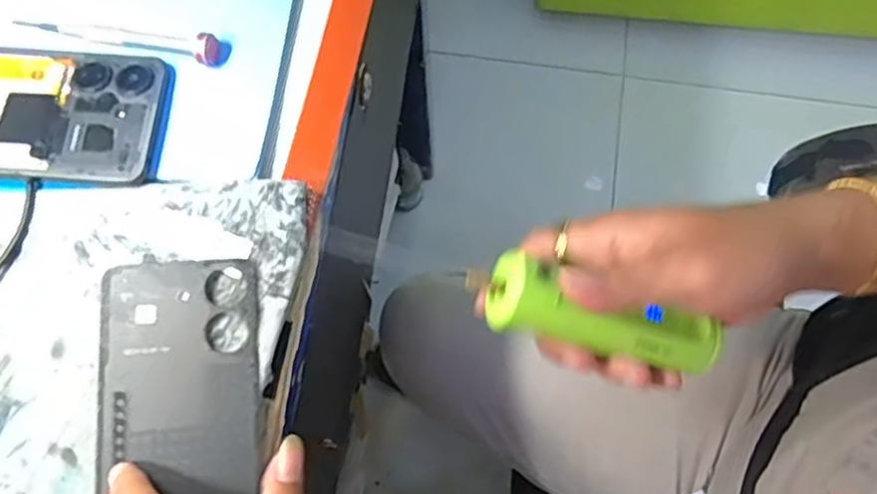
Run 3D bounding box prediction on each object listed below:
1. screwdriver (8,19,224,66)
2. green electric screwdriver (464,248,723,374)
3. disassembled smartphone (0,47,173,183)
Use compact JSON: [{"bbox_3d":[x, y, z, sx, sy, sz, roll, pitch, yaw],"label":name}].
[{"bbox_3d":[-0.185,-0.119,0.386,0.122,0.013,0.015,9,73,4],"label":"screwdriver"},{"bbox_3d":[0.079,0.035,0.330,0.131,0.024,0.031,17,73,-12],"label":"green electric screwdriver"},{"bbox_3d":[-0.233,-0.074,0.368,0.163,0.007,0.075,5,70,-1],"label":"disassembled smartphone"}]

